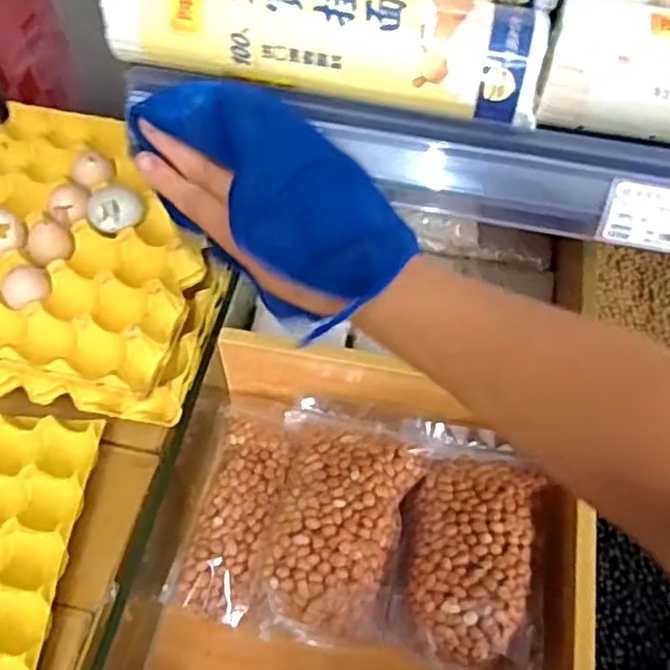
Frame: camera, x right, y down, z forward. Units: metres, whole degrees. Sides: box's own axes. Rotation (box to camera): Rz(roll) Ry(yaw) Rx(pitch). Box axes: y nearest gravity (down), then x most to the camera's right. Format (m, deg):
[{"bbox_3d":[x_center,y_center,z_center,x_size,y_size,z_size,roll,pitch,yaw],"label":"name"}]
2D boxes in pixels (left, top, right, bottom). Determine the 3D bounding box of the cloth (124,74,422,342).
[{"bbox_3d":[-0.035,-0.086,0.384,0.172,0.055,0.098,37,64,21],"label":"cloth"}]

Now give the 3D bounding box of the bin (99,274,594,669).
[{"bbox_3d":[0.011,0.197,0.583,0.359,0.146,0.354,9,58,5],"label":"bin"}]

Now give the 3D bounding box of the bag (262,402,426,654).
[{"bbox_3d":[0.009,0.144,0.563,0.124,0.059,0.199,5,58,3],"label":"bag"}]

